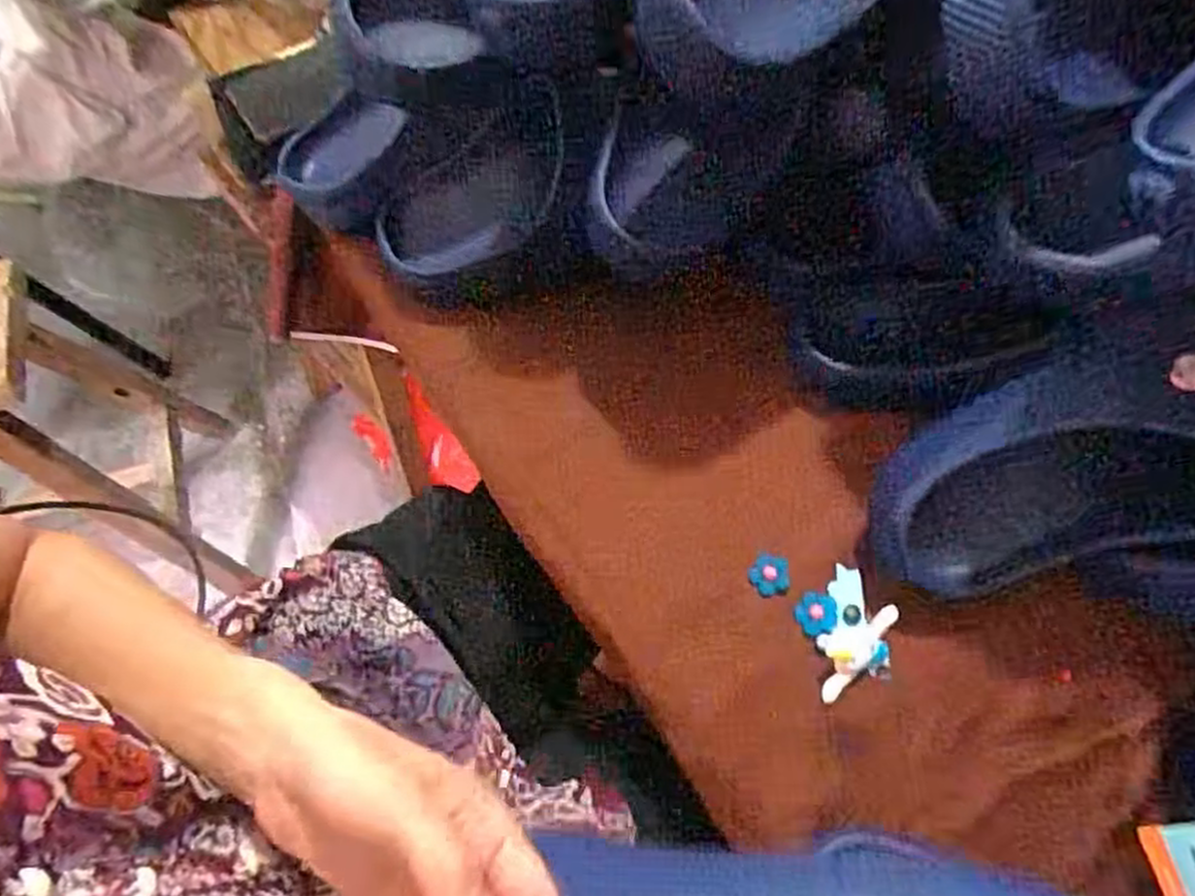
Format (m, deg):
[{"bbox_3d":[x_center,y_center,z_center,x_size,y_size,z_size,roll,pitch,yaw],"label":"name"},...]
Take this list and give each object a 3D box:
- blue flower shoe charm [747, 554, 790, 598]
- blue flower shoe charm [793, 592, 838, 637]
[{"bbox_3d":[0.106,0.077,0.476,0.024,0.007,0.023,0,64,1],"label":"blue flower shoe charm"},{"bbox_3d":[0.132,0.099,0.464,0.024,0.006,0.024,0,64,1],"label":"blue flower shoe charm"}]

